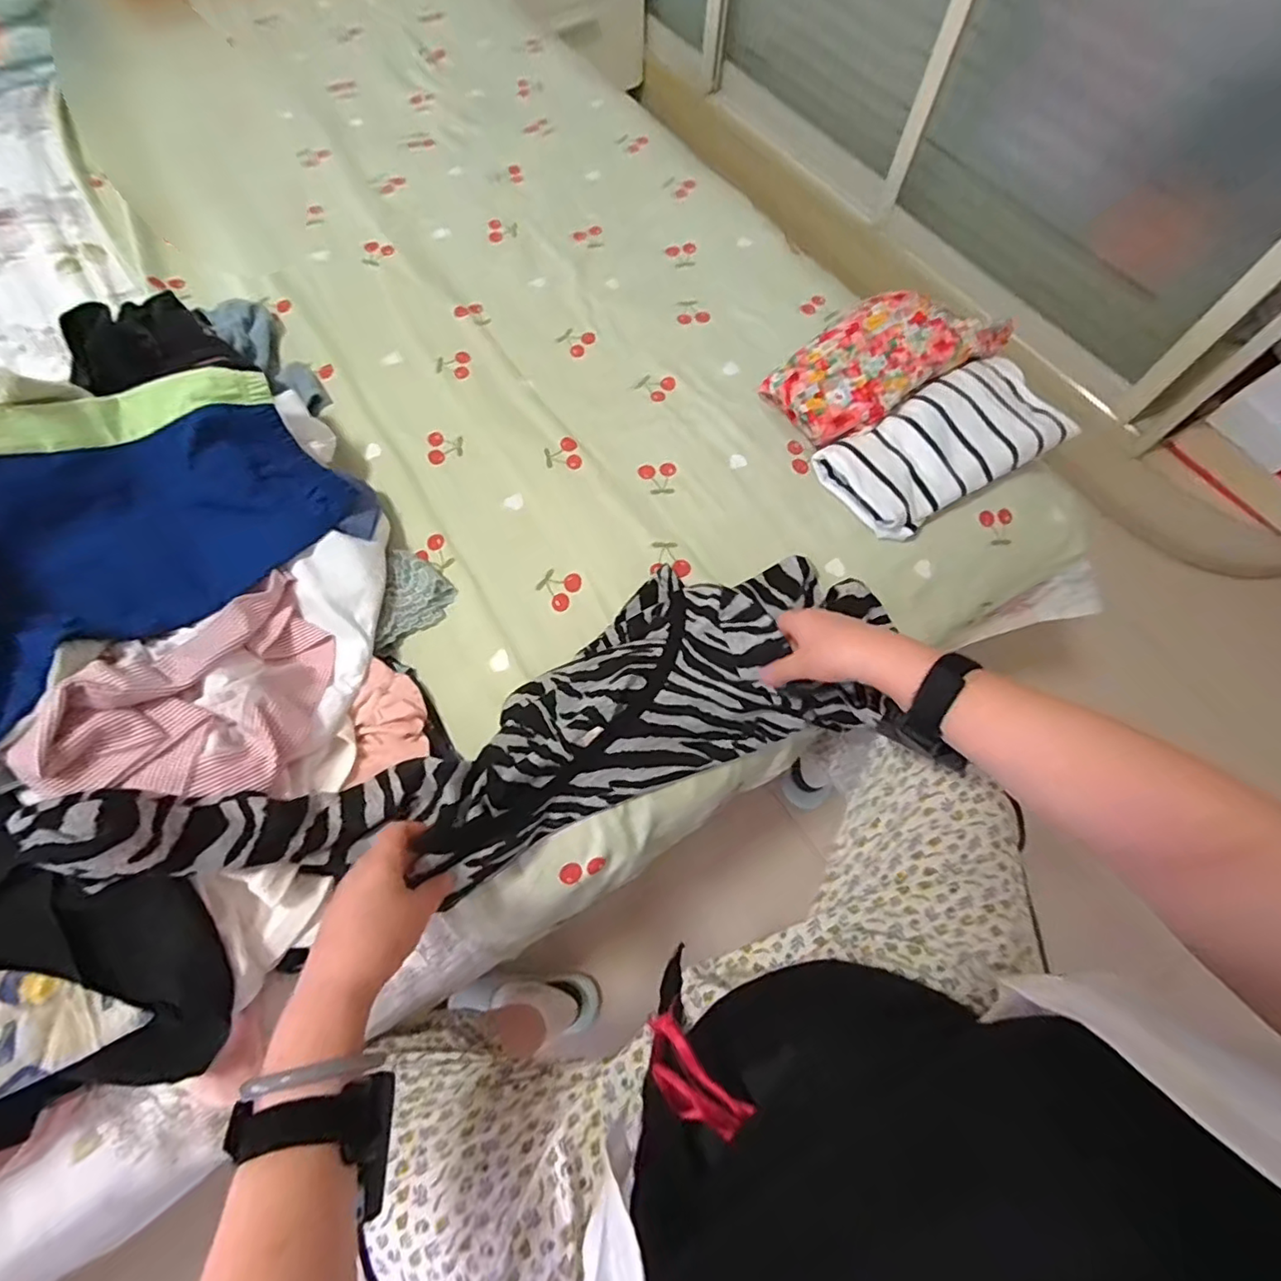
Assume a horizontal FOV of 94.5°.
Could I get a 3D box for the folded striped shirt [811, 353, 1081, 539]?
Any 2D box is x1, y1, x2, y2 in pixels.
[{"bbox_3d":[0.362,-0.233,0.695,0.287,0.047,0.135,-32,72,-13],"label":"folded striped shirt"}]

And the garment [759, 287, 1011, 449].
[{"bbox_3d":[0.297,-0.346,0.729,0.307,0.068,0.140,-35,73,-14],"label":"garment"}]

